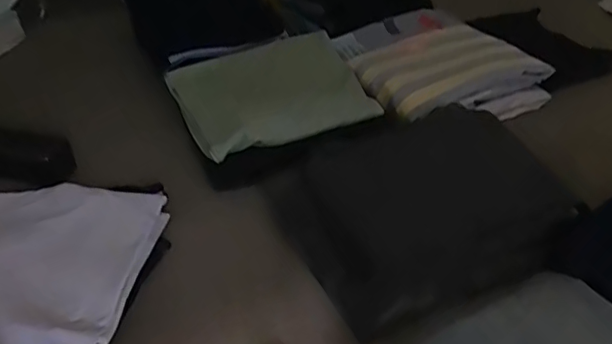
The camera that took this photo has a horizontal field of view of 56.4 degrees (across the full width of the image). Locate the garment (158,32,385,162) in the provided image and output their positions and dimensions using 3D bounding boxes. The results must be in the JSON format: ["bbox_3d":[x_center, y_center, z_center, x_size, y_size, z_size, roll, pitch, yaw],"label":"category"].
[{"bbox_3d":[-0.051,-0.124,0.820,0.257,0.039,0.230,-16,40,-16],"label":"garment"}]

